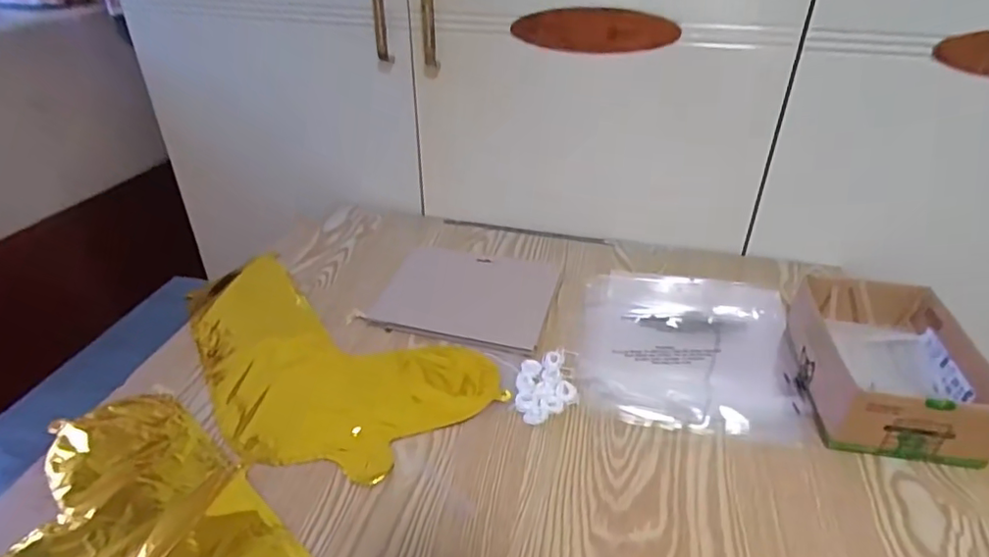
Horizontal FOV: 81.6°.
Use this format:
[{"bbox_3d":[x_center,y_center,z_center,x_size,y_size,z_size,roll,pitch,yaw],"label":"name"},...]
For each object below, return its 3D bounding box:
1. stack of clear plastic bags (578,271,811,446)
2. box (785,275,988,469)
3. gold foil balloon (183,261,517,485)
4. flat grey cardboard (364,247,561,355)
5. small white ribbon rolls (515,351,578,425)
[{"bbox_3d":[0.207,0.071,0.617,0.217,0.015,0.249,7,34,10],"label":"stack of clear plastic bags"},{"bbox_3d":[0.362,0.079,0.537,0.126,0.069,0.184,7,34,11],"label":"box"},{"bbox_3d":[-0.202,0.069,0.601,0.388,0.007,0.213,27,42,35],"label":"gold foil balloon"},{"bbox_3d":[-0.032,0.020,0.690,0.197,0.010,0.164,9,34,13],"label":"flat grey cardboard"},{"bbox_3d":[0.047,0.105,0.558,0.058,0.011,0.083,-6,34,-10],"label":"small white ribbon rolls"}]

